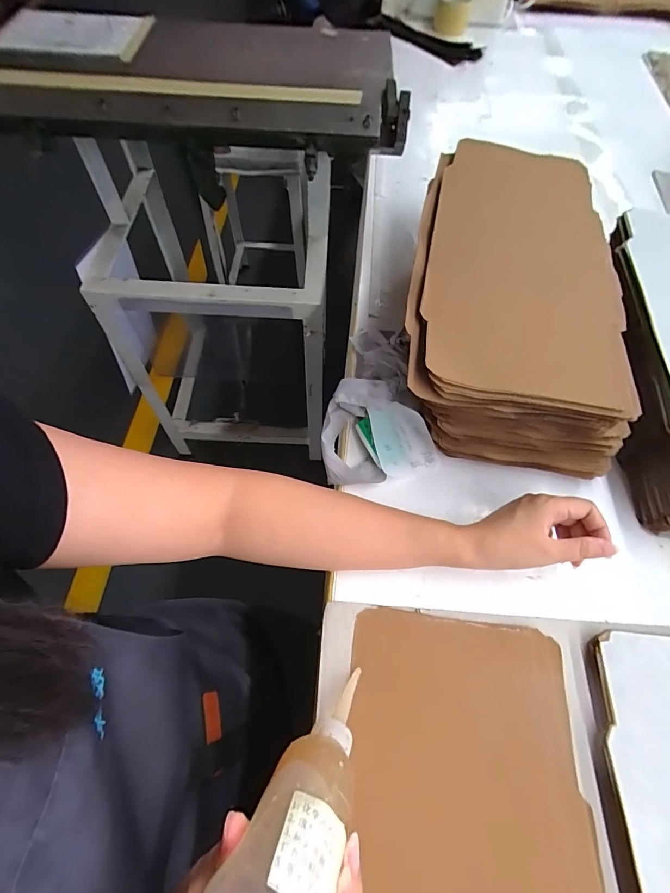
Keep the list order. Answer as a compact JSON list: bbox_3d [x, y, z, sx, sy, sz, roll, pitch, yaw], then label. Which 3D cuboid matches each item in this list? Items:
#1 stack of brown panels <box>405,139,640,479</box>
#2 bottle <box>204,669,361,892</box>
[{"bbox_3d":[0.203,-0.185,0.497,0.227,0.117,0.419,8,62,3],"label":"stack of brown panels"},{"bbox_3d":[-0.012,0.215,0.258,0.052,0.047,0.161,24,19,12],"label":"bottle"}]

